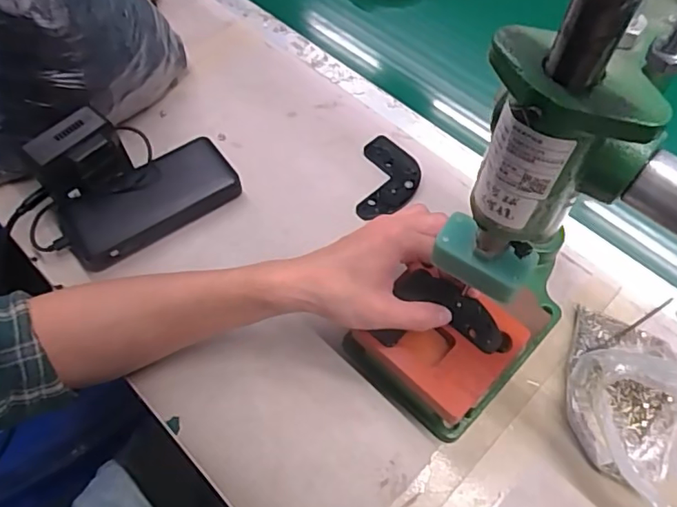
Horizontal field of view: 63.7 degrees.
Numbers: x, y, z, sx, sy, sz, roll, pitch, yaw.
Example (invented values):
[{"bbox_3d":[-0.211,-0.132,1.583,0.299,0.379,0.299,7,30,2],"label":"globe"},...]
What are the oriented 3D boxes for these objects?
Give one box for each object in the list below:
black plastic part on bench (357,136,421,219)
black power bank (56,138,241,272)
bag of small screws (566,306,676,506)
[{"bbox_3d":[0.052,-0.076,0.544,0.057,0.008,0.098,6,59,3],"label":"black plastic part on bench"},{"bbox_3d":[-0.176,-0.048,0.515,0.158,0.026,0.075,-29,63,-17],"label":"black power bank"},{"bbox_3d":[0.221,0.108,0.404,0.101,0.057,0.158,-5,59,-4],"label":"bag of small screws"}]

